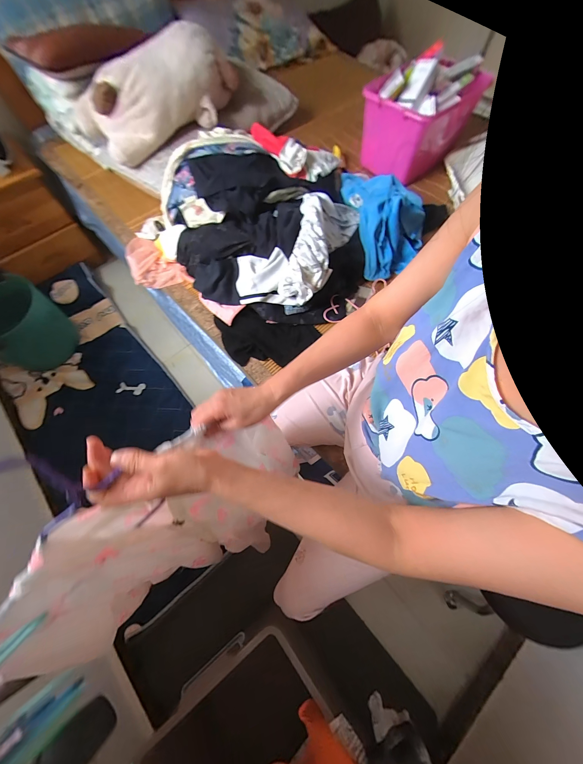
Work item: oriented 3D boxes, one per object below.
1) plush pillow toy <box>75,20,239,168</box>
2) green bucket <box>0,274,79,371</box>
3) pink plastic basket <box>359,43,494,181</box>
[{"bbox_3d":[-0.404,-0.905,0.841,0.484,0.178,0.226,-43,72,-15],"label":"plush pillow toy"},{"bbox_3d":[-1.147,-0.231,1.156,0.279,0.313,0.323,28,70,12],"label":"green bucket"},{"bbox_3d":[0.408,-0.874,0.912,0.302,0.233,0.252,-31,70,-11],"label":"pink plastic basket"}]

